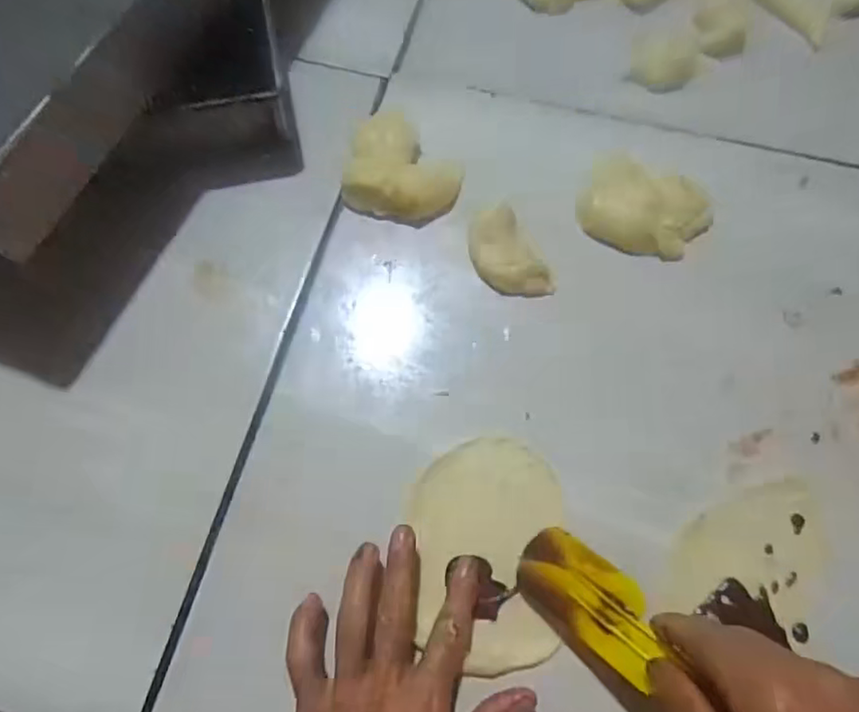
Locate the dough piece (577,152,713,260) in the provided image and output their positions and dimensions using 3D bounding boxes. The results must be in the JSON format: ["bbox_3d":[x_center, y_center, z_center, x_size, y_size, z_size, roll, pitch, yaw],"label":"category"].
[{"bbox_3d":[0.156,-0.106,0.439,0.089,0.026,0.067,22,74,9],"label":"dough piece"}]

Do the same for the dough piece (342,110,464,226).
[{"bbox_3d":[-0.017,-0.142,0.450,0.082,0.033,0.080,-1,72,2],"label":"dough piece"}]

